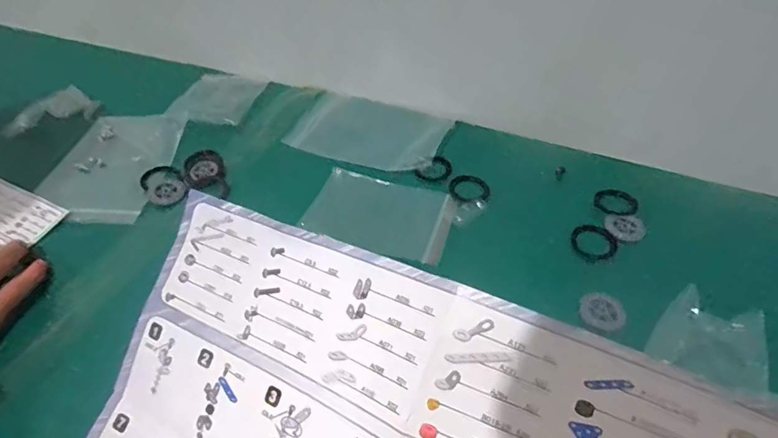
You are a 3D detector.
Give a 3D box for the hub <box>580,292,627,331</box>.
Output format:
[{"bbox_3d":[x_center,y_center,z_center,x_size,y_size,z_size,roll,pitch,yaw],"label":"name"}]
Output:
[{"bbox_3d":[0.161,0.069,0.366,0.032,0.004,0.032,11,46,13],"label":"hub"}]

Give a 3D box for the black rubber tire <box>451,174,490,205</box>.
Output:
[{"bbox_3d":[0.077,-0.030,0.465,0.037,0.004,0.042,-14,45,-12],"label":"black rubber tire"}]

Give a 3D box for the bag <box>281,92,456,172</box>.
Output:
[{"bbox_3d":[-0.022,-0.095,0.523,0.158,0.010,0.098,14,46,16],"label":"bag"}]

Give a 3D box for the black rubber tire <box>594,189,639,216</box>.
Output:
[{"bbox_3d":[0.209,-0.016,0.446,0.039,0.004,0.036,9,45,11],"label":"black rubber tire"}]

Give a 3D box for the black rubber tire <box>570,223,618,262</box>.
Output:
[{"bbox_3d":[0.175,0.020,0.414,0.037,0.005,0.040,-1,44,1],"label":"black rubber tire"}]

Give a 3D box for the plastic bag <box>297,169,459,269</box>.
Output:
[{"bbox_3d":[-0.007,-0.005,0.437,0.125,0.004,0.083,16,51,12],"label":"plastic bag"}]

